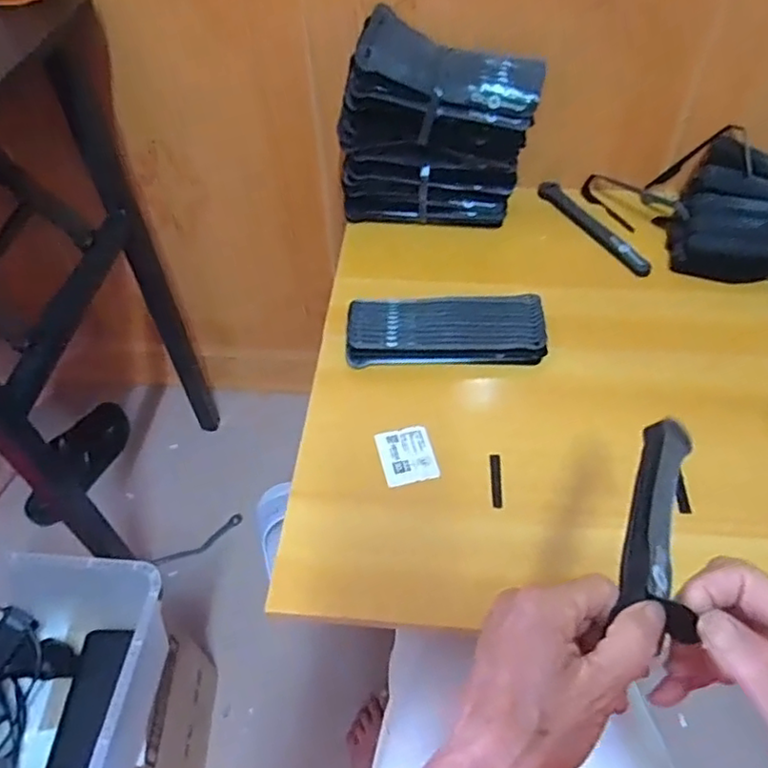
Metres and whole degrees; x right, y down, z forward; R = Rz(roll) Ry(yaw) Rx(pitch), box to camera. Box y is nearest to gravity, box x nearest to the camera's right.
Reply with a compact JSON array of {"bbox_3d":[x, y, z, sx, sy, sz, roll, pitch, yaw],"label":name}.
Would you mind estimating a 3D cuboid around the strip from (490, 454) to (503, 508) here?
[{"bbox_3d":[0.101,0.086,0.556,0.010,0.004,0.053,2,52,4],"label":"strip"}]

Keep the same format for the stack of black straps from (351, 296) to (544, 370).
[{"bbox_3d":[0.065,-0.057,0.649,0.201,0.027,0.079,-2,51,1],"label":"stack of black straps"}]

